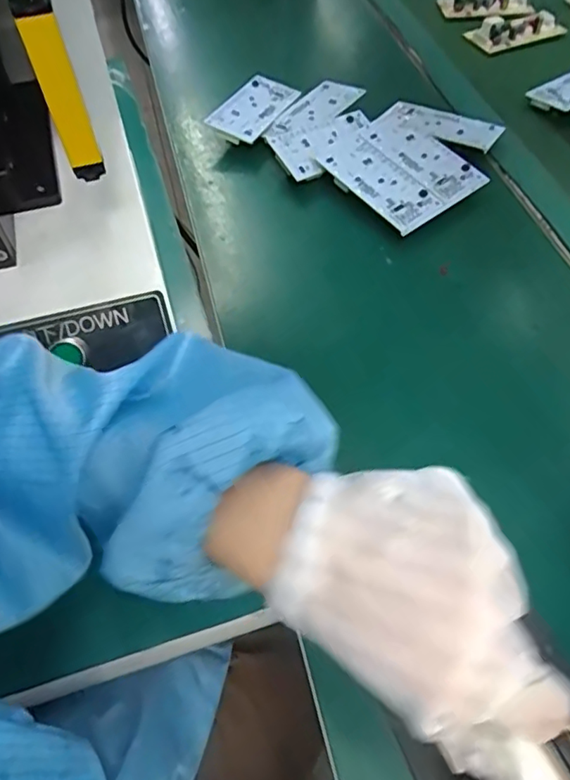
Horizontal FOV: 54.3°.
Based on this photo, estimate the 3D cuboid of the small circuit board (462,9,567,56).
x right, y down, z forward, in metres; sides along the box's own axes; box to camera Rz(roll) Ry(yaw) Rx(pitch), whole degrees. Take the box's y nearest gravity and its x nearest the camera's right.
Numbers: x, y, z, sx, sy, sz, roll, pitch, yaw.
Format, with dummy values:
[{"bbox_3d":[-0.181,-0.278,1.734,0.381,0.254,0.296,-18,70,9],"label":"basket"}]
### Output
[{"bbox_3d":[0.288,-0.448,0.688,0.113,0.013,0.056,-15,58,-8],"label":"small circuit board"}]

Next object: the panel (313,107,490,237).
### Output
[{"bbox_3d":[0.108,-0.210,0.524,0.111,0.006,0.131,-34,68,-19],"label":"panel"}]

